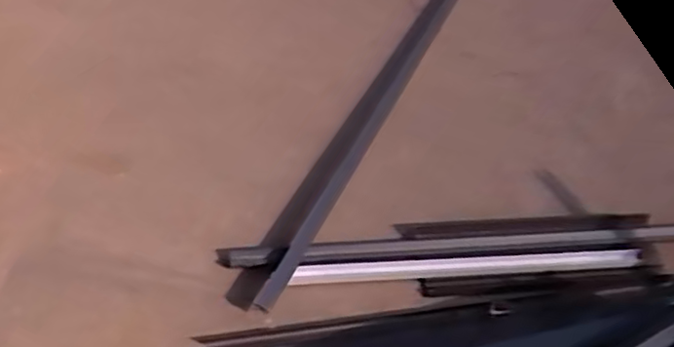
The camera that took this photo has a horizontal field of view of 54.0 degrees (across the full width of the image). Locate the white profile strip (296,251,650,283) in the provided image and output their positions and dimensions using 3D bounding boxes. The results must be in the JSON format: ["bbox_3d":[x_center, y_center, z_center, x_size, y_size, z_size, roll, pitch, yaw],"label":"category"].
[{"bbox_3d":[0.227,0.149,1.100,0.604,0.031,0.025,-2,52,-10],"label":"white profile strip"}]

